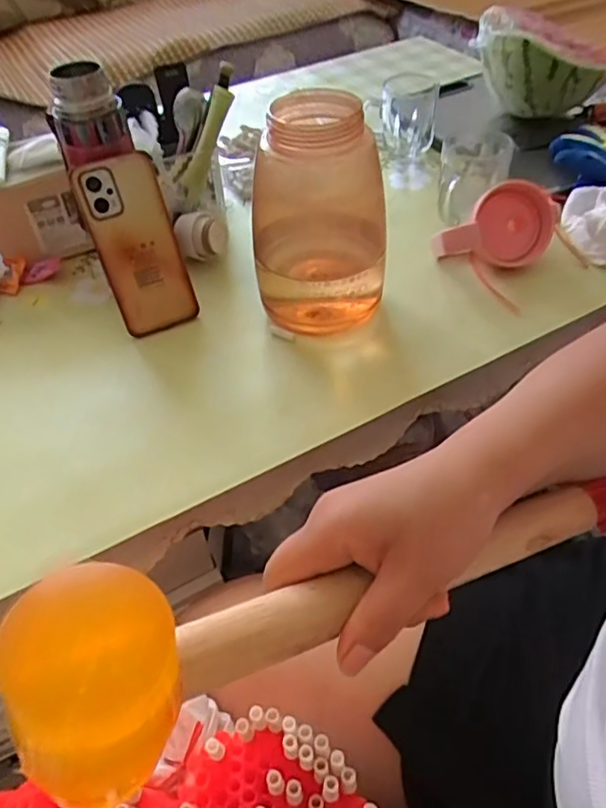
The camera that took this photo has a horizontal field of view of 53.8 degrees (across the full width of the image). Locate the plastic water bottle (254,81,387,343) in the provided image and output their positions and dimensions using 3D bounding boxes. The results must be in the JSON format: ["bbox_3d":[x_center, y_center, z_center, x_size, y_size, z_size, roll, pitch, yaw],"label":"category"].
[{"bbox_3d":[0.015,-0.162,0.554,0.120,0.204,0.102,4,48,7],"label":"plastic water bottle"}]

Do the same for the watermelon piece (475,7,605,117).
[{"bbox_3d":[0.345,-0.495,0.864,0.187,0.112,0.166,12,49,14],"label":"watermelon piece"}]

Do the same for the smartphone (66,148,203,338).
[{"bbox_3d":[-0.159,-0.152,0.581,0.078,0.163,0.016,-20,23,-11],"label":"smartphone"}]

